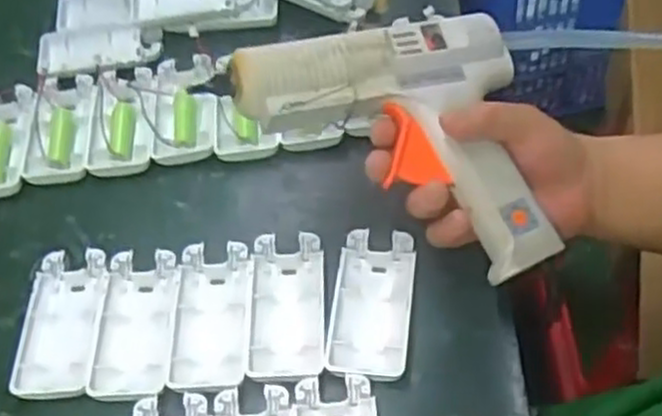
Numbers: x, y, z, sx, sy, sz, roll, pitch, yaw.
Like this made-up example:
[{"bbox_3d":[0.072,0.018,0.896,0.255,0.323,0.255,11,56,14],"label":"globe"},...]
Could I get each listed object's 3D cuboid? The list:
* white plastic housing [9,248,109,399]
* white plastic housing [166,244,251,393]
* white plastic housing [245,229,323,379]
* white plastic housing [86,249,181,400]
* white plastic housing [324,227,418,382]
[{"bbox_3d":[-0.164,0.070,0.472,0.048,0.013,0.094,-4,53,3],"label":"white plastic housing"},{"bbox_3d":[-0.072,0.063,0.462,0.043,0.010,0.093,-3,54,4],"label":"white plastic housing"},{"bbox_3d":[-0.027,0.058,0.461,0.045,0.010,0.093,-3,54,4],"label":"white plastic housing"},{"bbox_3d":[-0.116,0.069,0.464,0.046,0.010,0.094,-3,54,4],"label":"white plastic housing"},{"bbox_3d":[0.025,0.057,0.456,0.046,0.015,0.093,3,54,8],"label":"white plastic housing"}]

